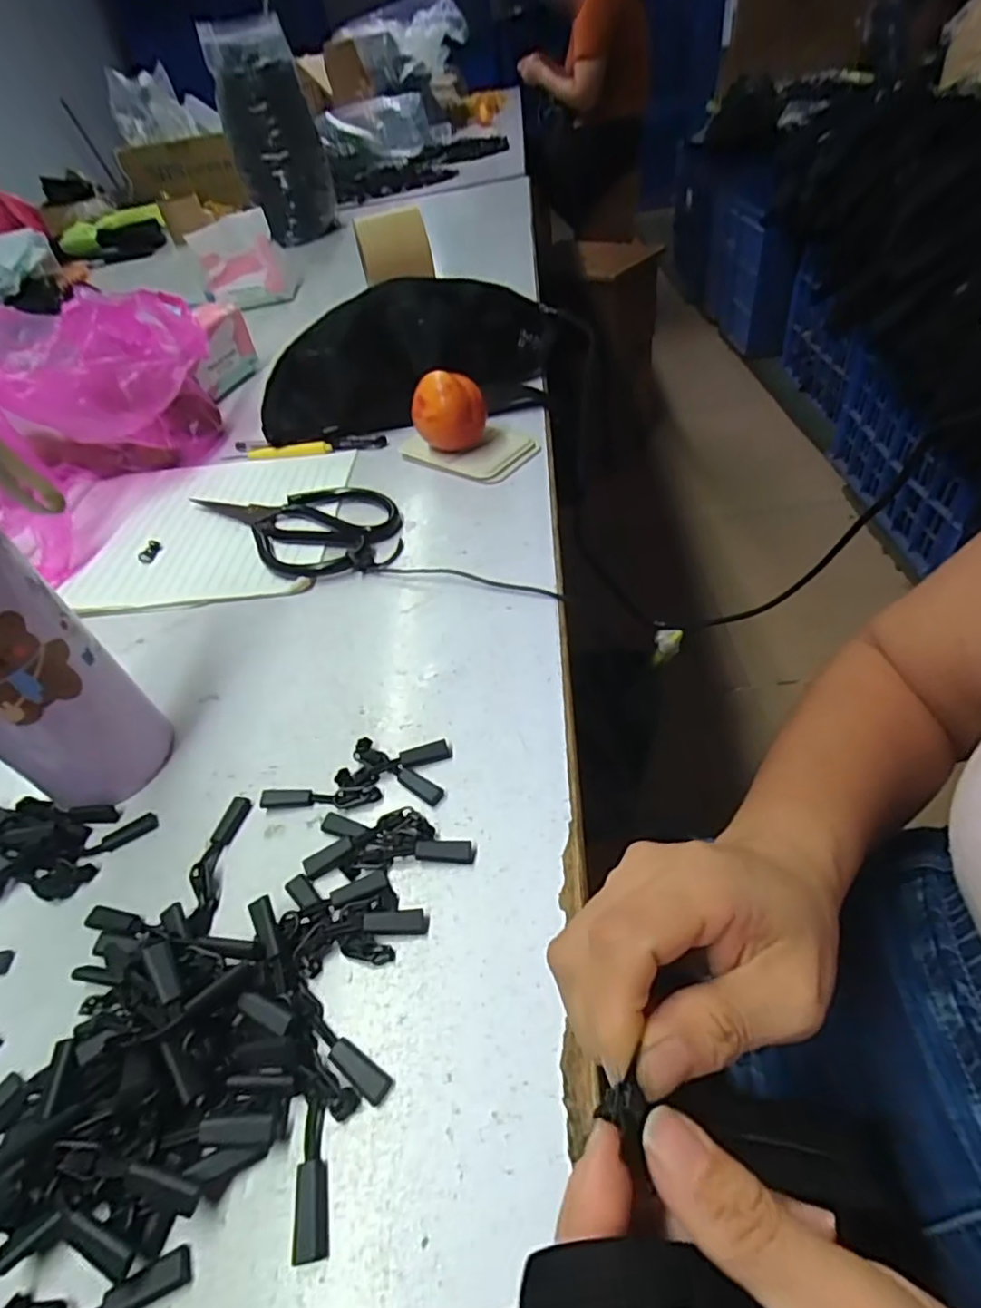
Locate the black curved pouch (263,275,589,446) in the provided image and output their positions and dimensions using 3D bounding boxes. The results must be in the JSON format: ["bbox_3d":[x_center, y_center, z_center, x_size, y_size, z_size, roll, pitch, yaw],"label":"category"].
[{"bbox_3d":[-0.057,-0.268,0.548,0.302,0.089,0.098,-15,46,-5],"label":"black curved pouch"}]

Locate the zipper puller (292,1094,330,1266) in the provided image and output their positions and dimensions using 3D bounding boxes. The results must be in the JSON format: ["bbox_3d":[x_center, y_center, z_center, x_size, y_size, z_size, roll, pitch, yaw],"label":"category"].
[{"bbox_3d":[-0.058,0.166,0.195,0.011,0.004,0.040,-14,46,-3],"label":"zipper puller"}]

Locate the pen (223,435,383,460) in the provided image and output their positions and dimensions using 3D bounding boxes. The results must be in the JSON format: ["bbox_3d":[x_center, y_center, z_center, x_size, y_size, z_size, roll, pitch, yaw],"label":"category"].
[{"bbox_3d":[-0.167,-0.182,0.541,0.149,0.012,0.017,-3,46,7],"label":"pen"}]

